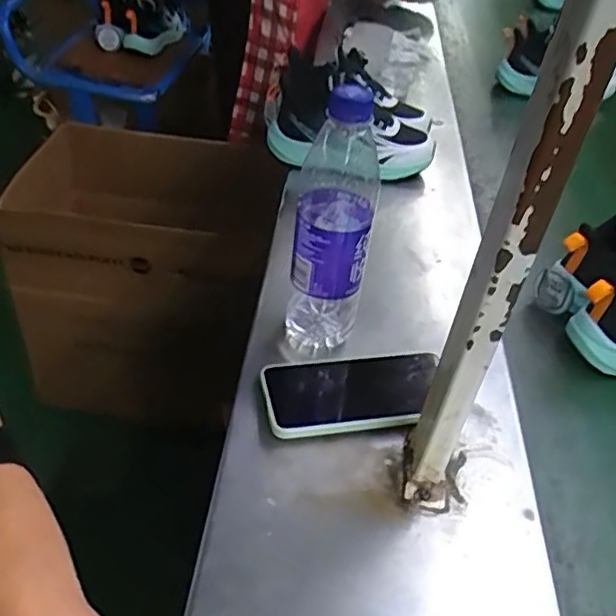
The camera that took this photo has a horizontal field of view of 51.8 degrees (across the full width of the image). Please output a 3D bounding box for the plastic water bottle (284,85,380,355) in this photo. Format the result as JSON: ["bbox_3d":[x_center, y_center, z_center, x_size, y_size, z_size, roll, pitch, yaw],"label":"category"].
[{"bbox_3d":[0.018,-0.061,0.530,0.065,0.246,0.070,6,44,0],"label":"plastic water bottle"}]

